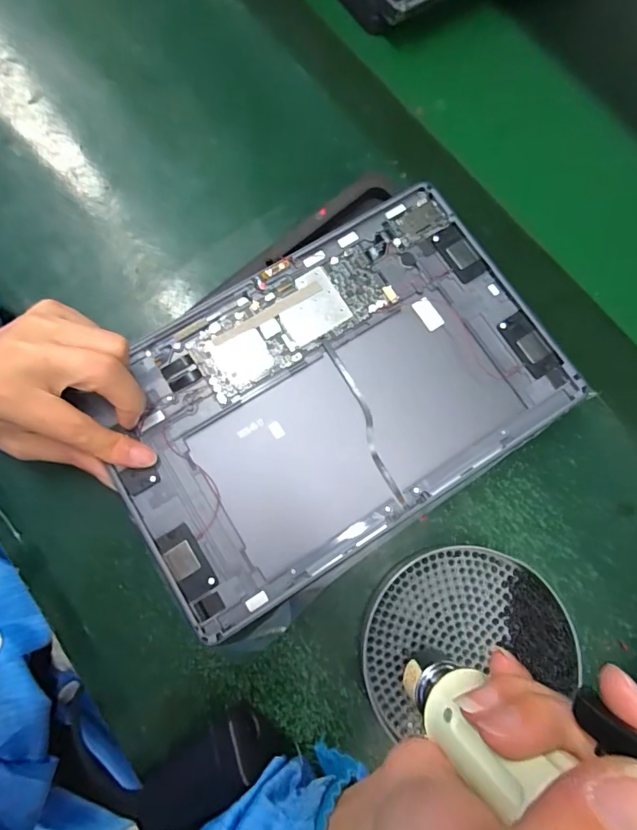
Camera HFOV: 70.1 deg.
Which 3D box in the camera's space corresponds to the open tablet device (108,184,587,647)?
[{"bbox_3d":[0.007,-0.014,0.264,0.254,0.015,0.163,-31,79,-9],"label":"open tablet device"}]

